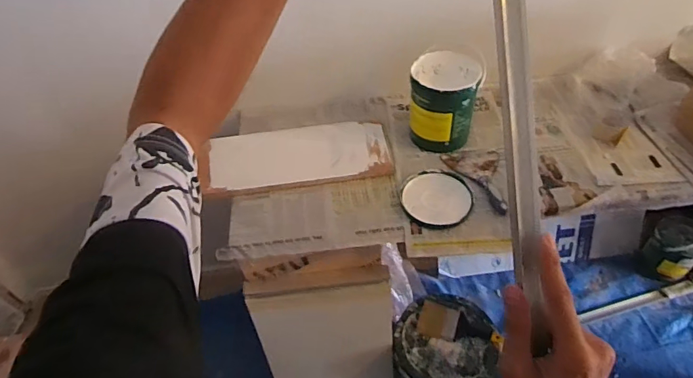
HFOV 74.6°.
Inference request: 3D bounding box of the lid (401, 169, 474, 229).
[{"bbox_3d":[0.219,0.020,1.102,0.162,0.018,0.169,-3,48,3],"label":"lid"}]

